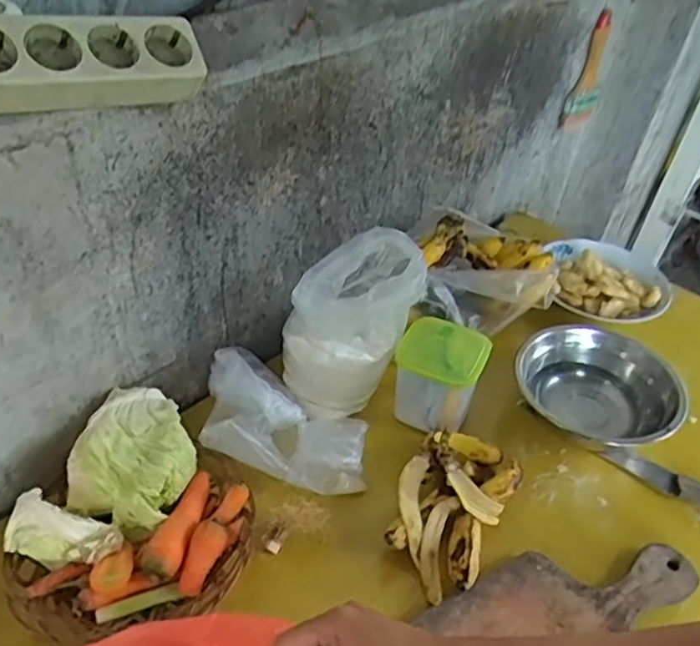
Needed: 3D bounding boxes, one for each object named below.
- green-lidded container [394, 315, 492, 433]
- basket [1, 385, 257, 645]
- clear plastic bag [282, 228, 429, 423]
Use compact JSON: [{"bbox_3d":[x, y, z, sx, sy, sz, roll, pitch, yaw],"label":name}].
[{"bbox_3d":[0.104,0.061,0.768,0.094,0.099,0.088,22,45,17],"label":"green-lidded container"},{"bbox_3d":[-0.209,0.178,0.628,0.213,0.091,0.217,3,43,-3],"label":"basket"},{"bbox_3d":[0.001,0.005,0.745,0.132,0.202,0.093,-22,49,-27],"label":"clear plastic bag"}]

